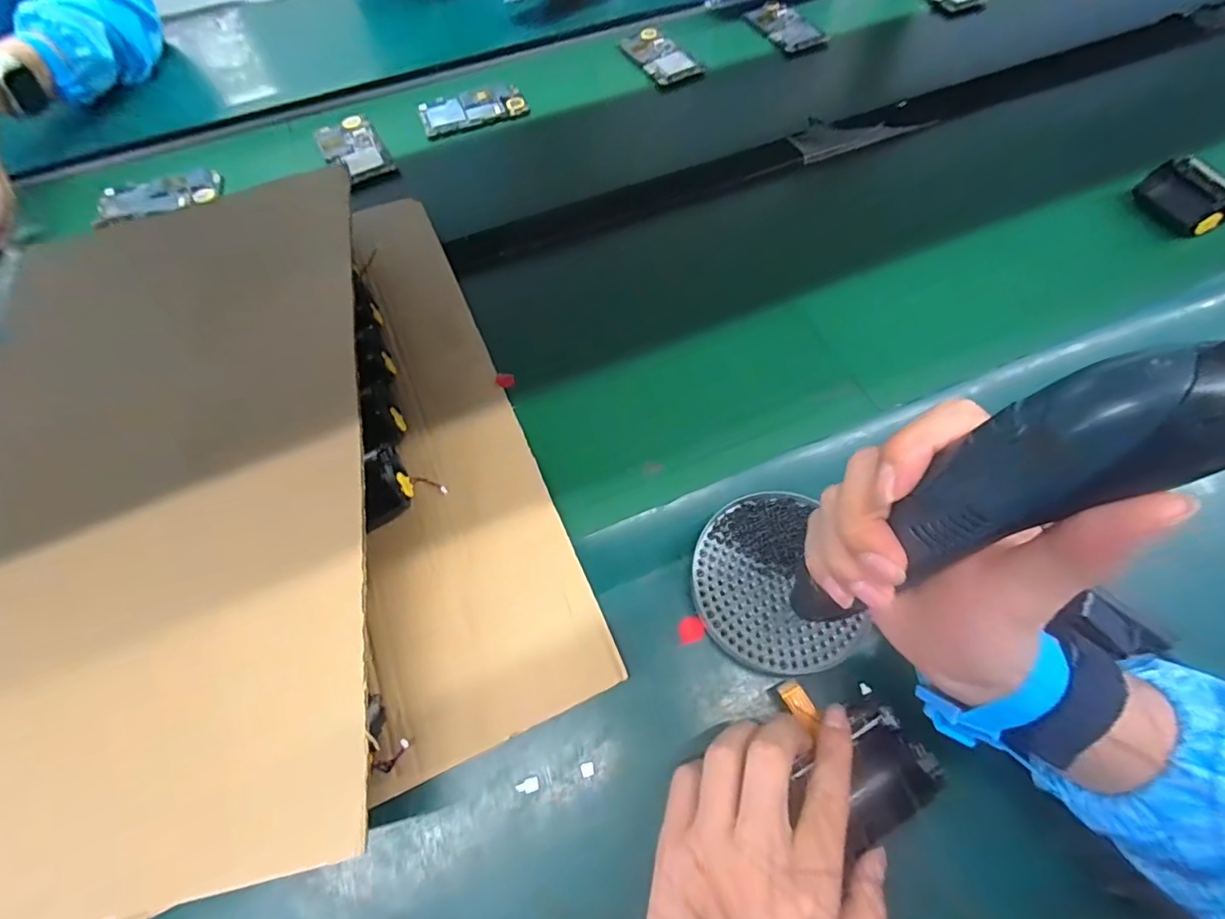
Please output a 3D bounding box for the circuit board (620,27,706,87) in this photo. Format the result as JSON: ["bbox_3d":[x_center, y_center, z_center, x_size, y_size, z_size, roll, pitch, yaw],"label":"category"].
[{"bbox_3d":[0.057,-0.516,0.685,0.066,0.011,0.106,-30,66,-14],"label":"circuit board"}]

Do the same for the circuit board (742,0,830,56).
[{"bbox_3d":[0.227,-0.579,0.716,0.067,0.012,0.114,-24,65,-11],"label":"circuit board"}]

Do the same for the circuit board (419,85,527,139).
[{"bbox_3d":[-0.167,-0.420,0.646,0.122,0.012,0.071,-21,64,-10],"label":"circuit board"}]

